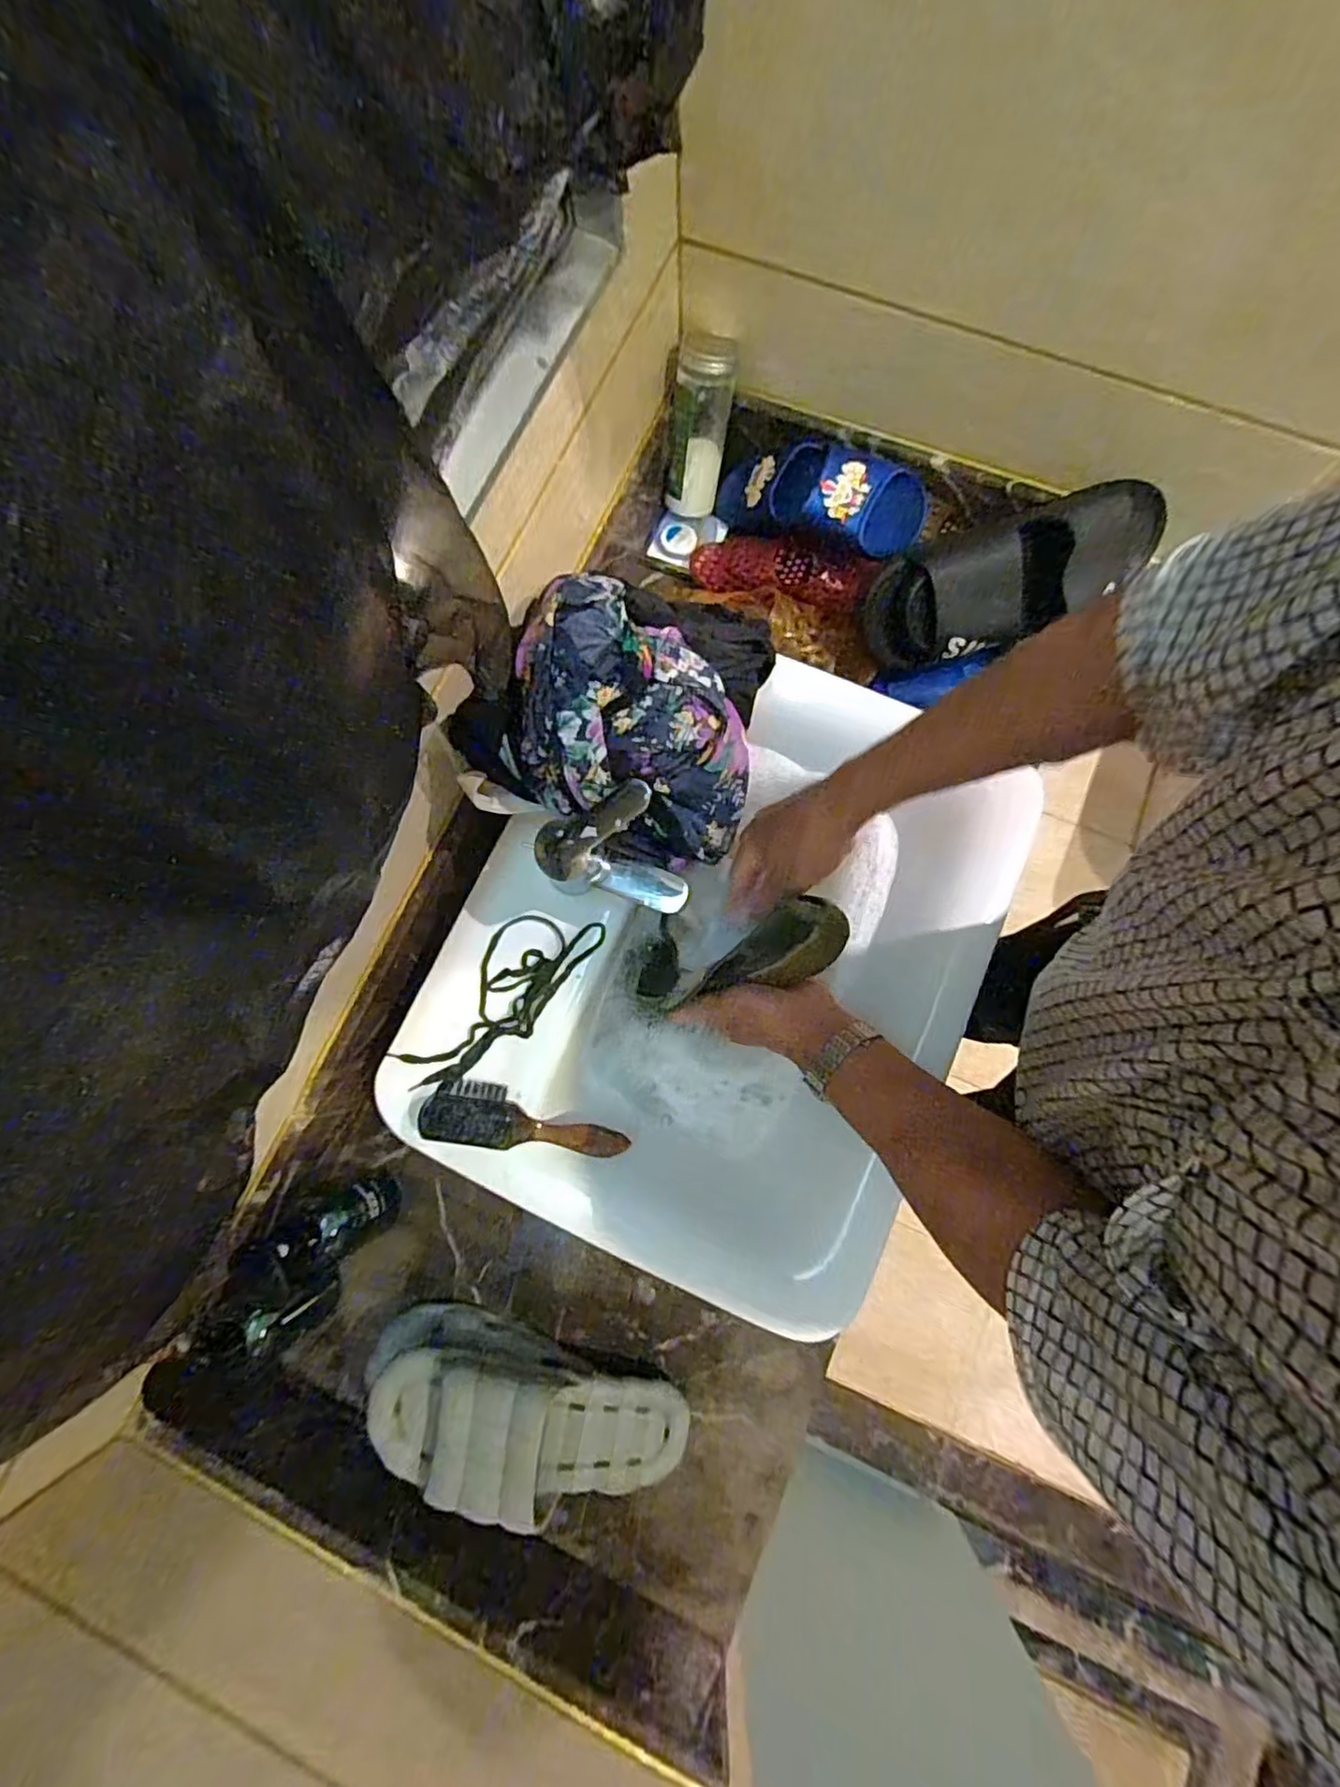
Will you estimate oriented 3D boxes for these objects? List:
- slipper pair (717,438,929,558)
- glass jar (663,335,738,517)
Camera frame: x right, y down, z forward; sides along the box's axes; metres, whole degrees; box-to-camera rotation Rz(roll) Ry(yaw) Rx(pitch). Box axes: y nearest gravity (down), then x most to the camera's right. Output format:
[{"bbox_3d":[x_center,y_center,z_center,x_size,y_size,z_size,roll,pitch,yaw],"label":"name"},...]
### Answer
[{"bbox_3d":[0.139,-0.413,0.665,0.245,0.074,0.084,30,80,35],"label":"slipper pair"},{"bbox_3d":[0.032,-0.493,0.691,0.056,0.155,0.058,3,55,-5],"label":"glass jar"}]

